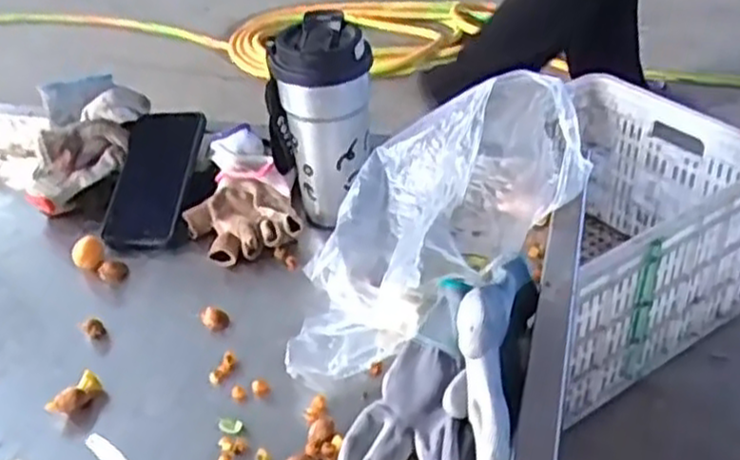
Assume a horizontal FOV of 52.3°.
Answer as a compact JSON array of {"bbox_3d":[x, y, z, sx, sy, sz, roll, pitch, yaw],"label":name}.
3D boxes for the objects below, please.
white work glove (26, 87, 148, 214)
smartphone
[{"bbox_3d":[-0.295,-0.087,0.782,0.066,0.052,0.156,26,73,34],"label":"white work glove"},{"bbox_3d":[-0.218,-0.054,0.764,0.077,0.011,0.152,2,64,13],"label":"smartphone"}]

